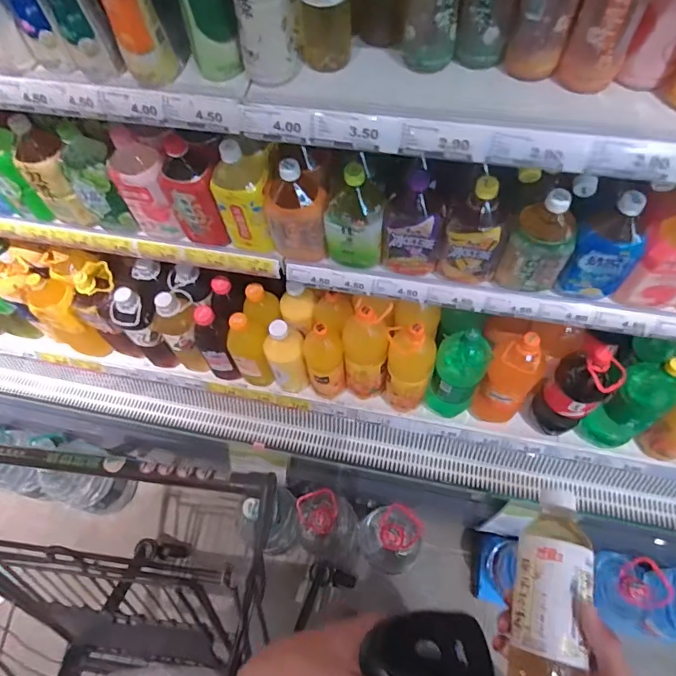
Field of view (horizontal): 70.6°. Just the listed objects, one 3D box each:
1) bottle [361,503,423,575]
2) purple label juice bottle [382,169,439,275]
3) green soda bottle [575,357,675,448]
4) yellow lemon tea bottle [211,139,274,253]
[{"bbox_3d":[0.139,0.517,1.227,0.161,0.319,0.134,37,69,21],"label":"bottle"},{"bbox_3d":[0.119,-0.186,0.774,0.090,0.180,0.082,-1,61,2],"label":"purple label juice bottle"},{"bbox_3d":[0.589,0.134,0.953,0.097,0.321,0.107,-32,64,-14],"label":"green soda bottle"},{"bbox_3d":[-0.155,-0.235,0.807,0.093,0.202,0.077,1,61,4],"label":"yellow lemon tea bottle"}]

